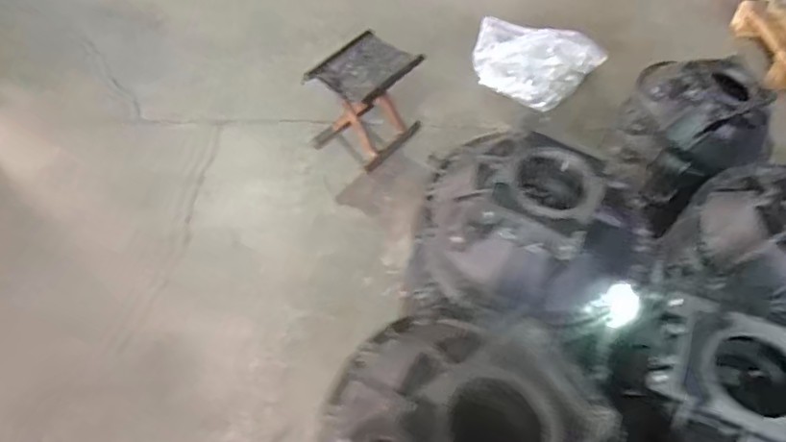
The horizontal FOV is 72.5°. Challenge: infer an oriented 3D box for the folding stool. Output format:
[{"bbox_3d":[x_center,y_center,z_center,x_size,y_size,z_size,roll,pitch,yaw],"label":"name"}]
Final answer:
[{"bbox_3d":[-0.091,-0.426,1.868,0.272,0.331,0.340,37,61,26],"label":"folding stool"}]

